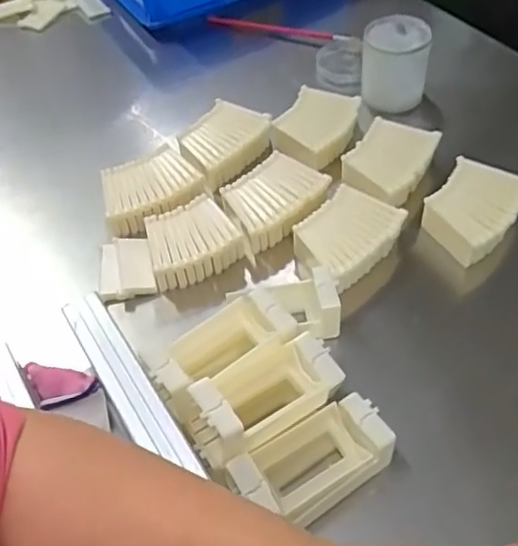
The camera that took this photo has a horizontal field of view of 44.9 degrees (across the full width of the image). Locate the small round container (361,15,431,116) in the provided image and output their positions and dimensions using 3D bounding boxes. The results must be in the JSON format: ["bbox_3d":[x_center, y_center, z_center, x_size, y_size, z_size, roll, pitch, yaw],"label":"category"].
[{"bbox_3d":[0.173,-0.269,0.809,0.082,0.092,0.071,2,51,6],"label":"small round container"}]

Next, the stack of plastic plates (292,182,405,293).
[{"bbox_3d":[0.087,-0.026,0.651,0.115,0.066,0.086,-36,57,-23],"label":"stack of plastic plates"}]

